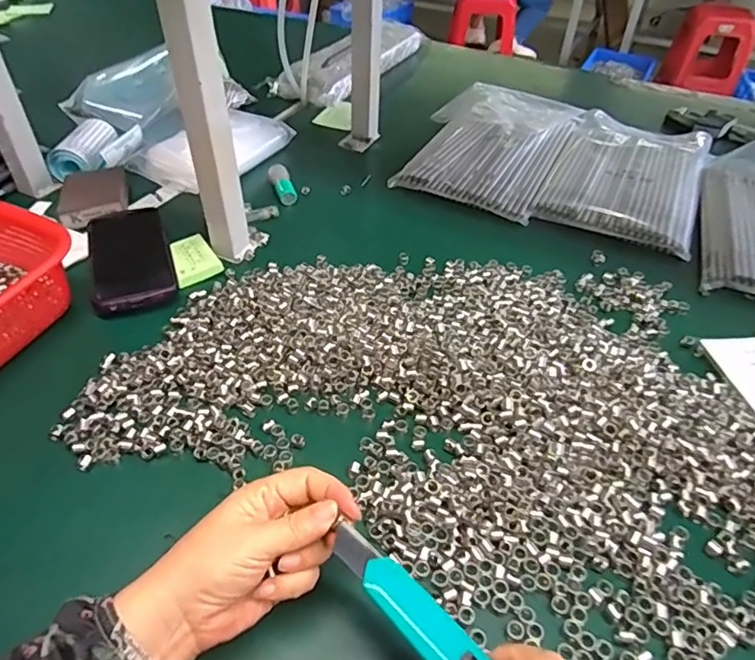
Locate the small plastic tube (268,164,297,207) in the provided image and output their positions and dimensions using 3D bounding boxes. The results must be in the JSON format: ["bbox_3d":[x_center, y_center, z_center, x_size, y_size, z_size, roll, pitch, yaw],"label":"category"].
[{"bbox_3d":[-0.119,-0.183,0.703,0.024,0.021,0.063,-14,46,-16],"label":"small plastic tube"}]

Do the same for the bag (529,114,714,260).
[{"bbox_3d":[0.342,-0.217,0.761,0.179,0.019,0.322,20,46,18],"label":"bag"}]

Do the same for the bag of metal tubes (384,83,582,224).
[{"bbox_3d":[0.163,-0.271,0.803,0.193,0.031,0.318,19,46,17],"label":"bag of metal tubes"}]

